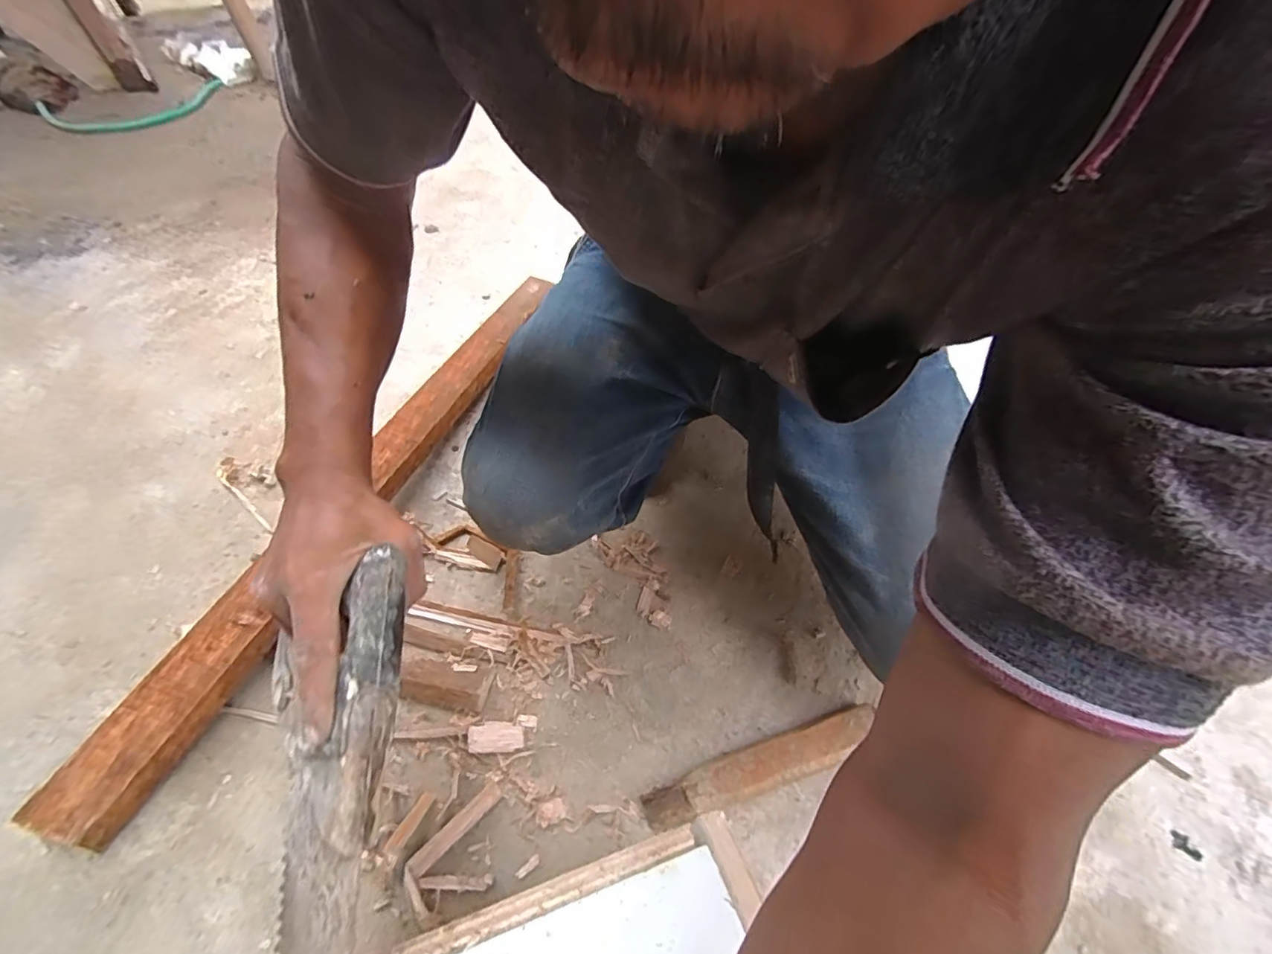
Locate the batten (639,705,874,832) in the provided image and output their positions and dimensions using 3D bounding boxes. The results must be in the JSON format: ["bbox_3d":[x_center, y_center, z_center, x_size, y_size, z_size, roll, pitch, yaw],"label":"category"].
[{"bbox_3d":[0.112,0.256,0.474,0.216,0.027,0.038,-15,51,-13],"label":"batten"}]

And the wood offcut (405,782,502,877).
[{"bbox_3d":[-0.148,0.287,0.437,0.018,0.012,0.083,32,37,24],"label":"wood offcut"}]

